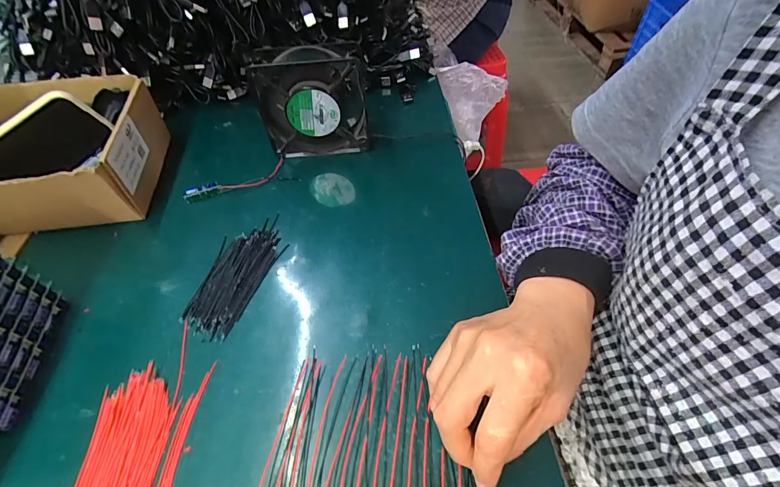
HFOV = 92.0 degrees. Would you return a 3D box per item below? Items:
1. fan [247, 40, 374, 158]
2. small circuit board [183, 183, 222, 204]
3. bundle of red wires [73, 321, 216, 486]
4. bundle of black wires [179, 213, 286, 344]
[{"bbox_3d":[-0.089,-0.164,0.445,0.117,0.123,0.044,-7,50,-2],"label":"fan"},{"bbox_3d":[-0.219,-0.060,0.442,0.042,0.014,0.015,-20,52,-12],"label":"small circuit board"},{"bbox_3d":[-0.188,0.154,0.273,0.073,0.006,0.158,0,51,3],"label":"bundle of red wires"},{"bbox_3d":[-0.152,0.026,0.375,0.063,0.006,0.133,16,53,16],"label":"bundle of black wires"}]

